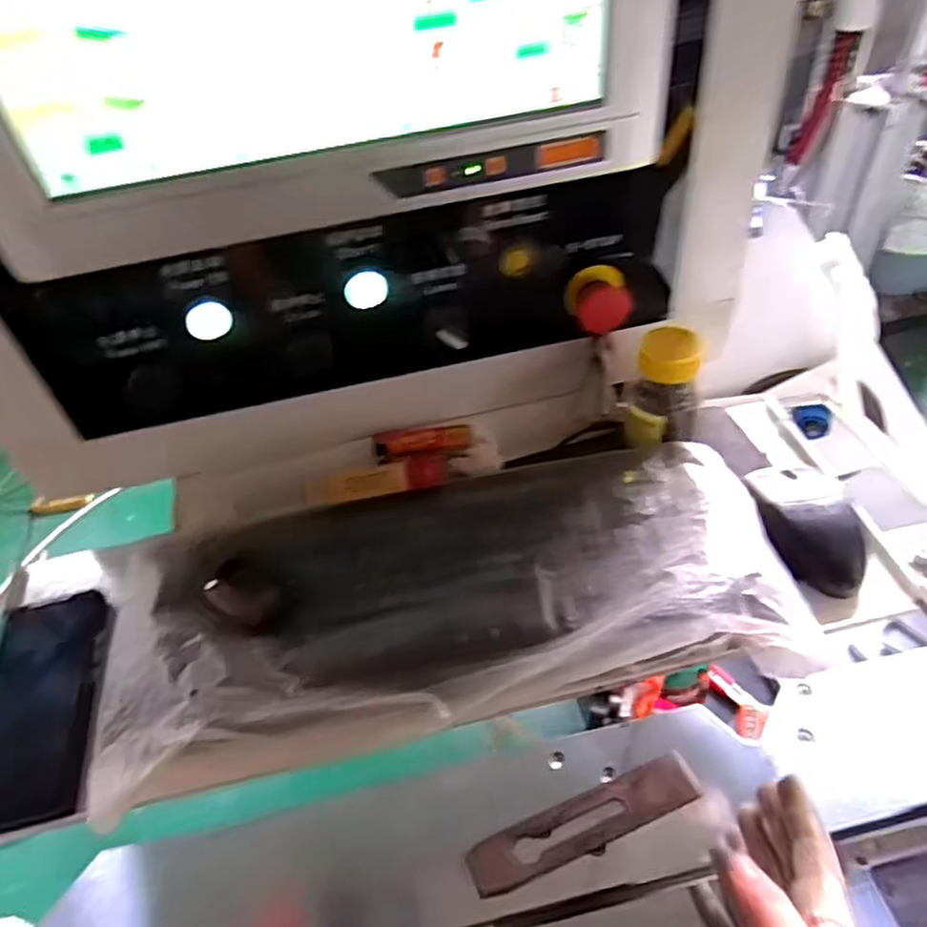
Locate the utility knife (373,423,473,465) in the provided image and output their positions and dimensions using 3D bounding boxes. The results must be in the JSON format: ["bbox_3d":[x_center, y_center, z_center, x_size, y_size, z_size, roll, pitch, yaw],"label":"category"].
[{"bbox_3d":[-0.033,-0.018,0.554,0.080,0.021,0.022,-6,46,0],"label":"utility knife"}]

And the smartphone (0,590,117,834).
[{"bbox_3d":[-0.286,0.160,0.458,0.080,0.015,0.156,-2,51,-13],"label":"smartphone"}]

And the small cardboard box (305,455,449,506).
[{"bbox_3d":[-0.066,0.013,0.523,0.108,0.023,0.019,-10,46,-4],"label":"small cardboard box"}]

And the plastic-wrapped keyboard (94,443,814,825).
[{"bbox_3d":[-0.017,0.085,0.461,0.460,0.042,0.192,-10,46,-4],"label":"plastic-wrapped keyboard"}]

